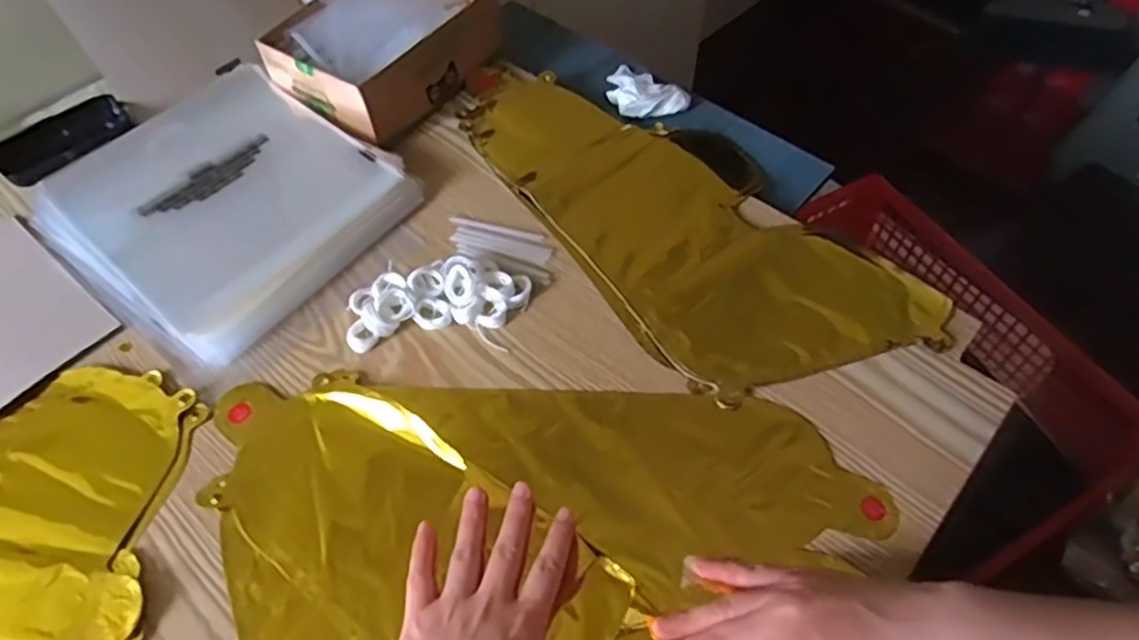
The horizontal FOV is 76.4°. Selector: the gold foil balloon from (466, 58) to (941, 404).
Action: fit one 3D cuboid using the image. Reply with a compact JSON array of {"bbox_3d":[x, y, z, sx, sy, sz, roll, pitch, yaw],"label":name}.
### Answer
[{"bbox_3d":[0.081,-0.099,0.583,0.197,0.011,0.400,-32,61,-19],"label":"gold foil balloon"}]

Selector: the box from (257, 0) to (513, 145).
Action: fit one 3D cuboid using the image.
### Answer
[{"bbox_3d":[-0.168,-0.252,0.654,0.146,0.070,0.190,27,60,18],"label":"box"}]

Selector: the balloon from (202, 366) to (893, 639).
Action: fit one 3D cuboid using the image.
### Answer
[{"bbox_3d":[0.003,0.153,0.432,0.367,0.016,0.383,-21,58,-13],"label":"balloon"}]

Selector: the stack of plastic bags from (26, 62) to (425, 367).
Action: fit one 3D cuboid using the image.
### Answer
[{"bbox_3d":[-0.274,-0.095,0.576,0.228,0.029,0.216,32,62,20],"label":"stack of plastic bags"}]

